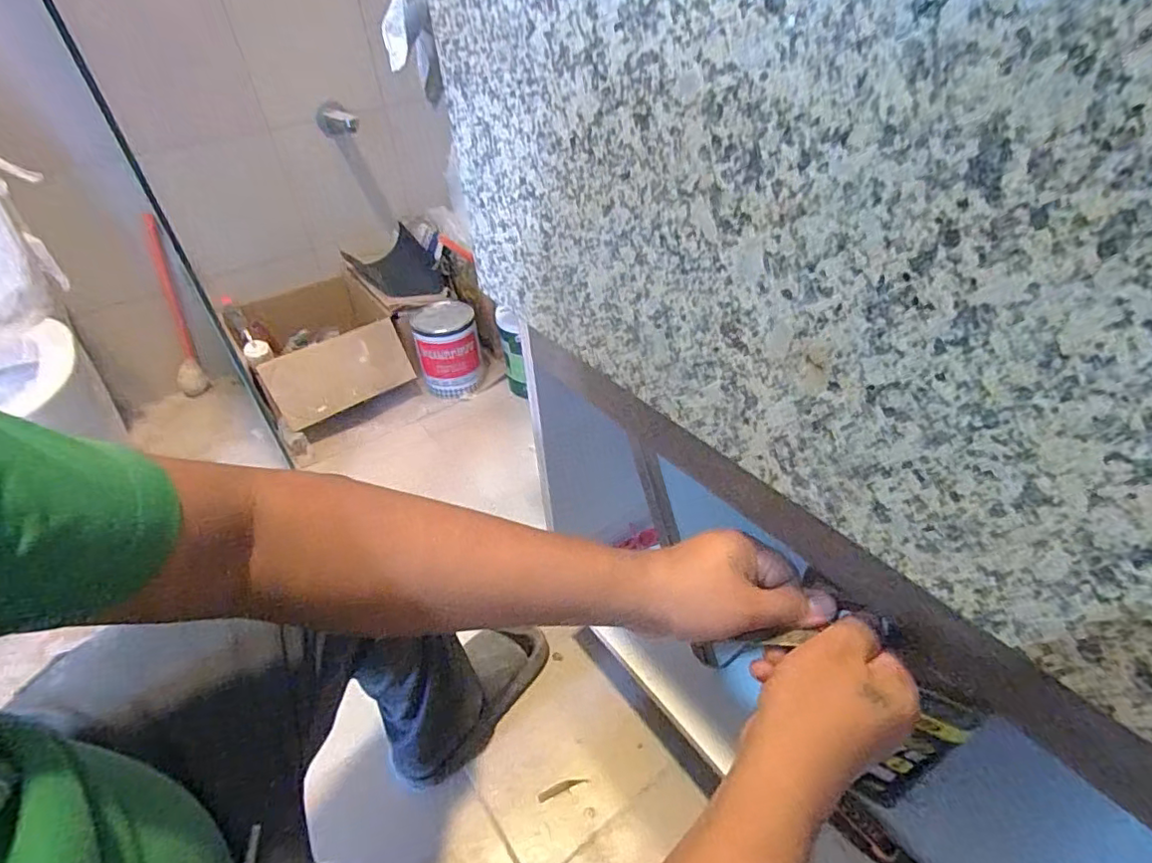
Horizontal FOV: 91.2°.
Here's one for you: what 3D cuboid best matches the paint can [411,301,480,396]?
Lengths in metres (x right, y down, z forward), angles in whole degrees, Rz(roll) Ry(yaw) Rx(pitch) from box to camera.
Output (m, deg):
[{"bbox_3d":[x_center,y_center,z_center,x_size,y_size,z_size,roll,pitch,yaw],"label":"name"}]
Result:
[{"bbox_3d":[-0.349,-0.227,1.558,0.166,0.203,0.174,-10,41,-7],"label":"paint can"}]

